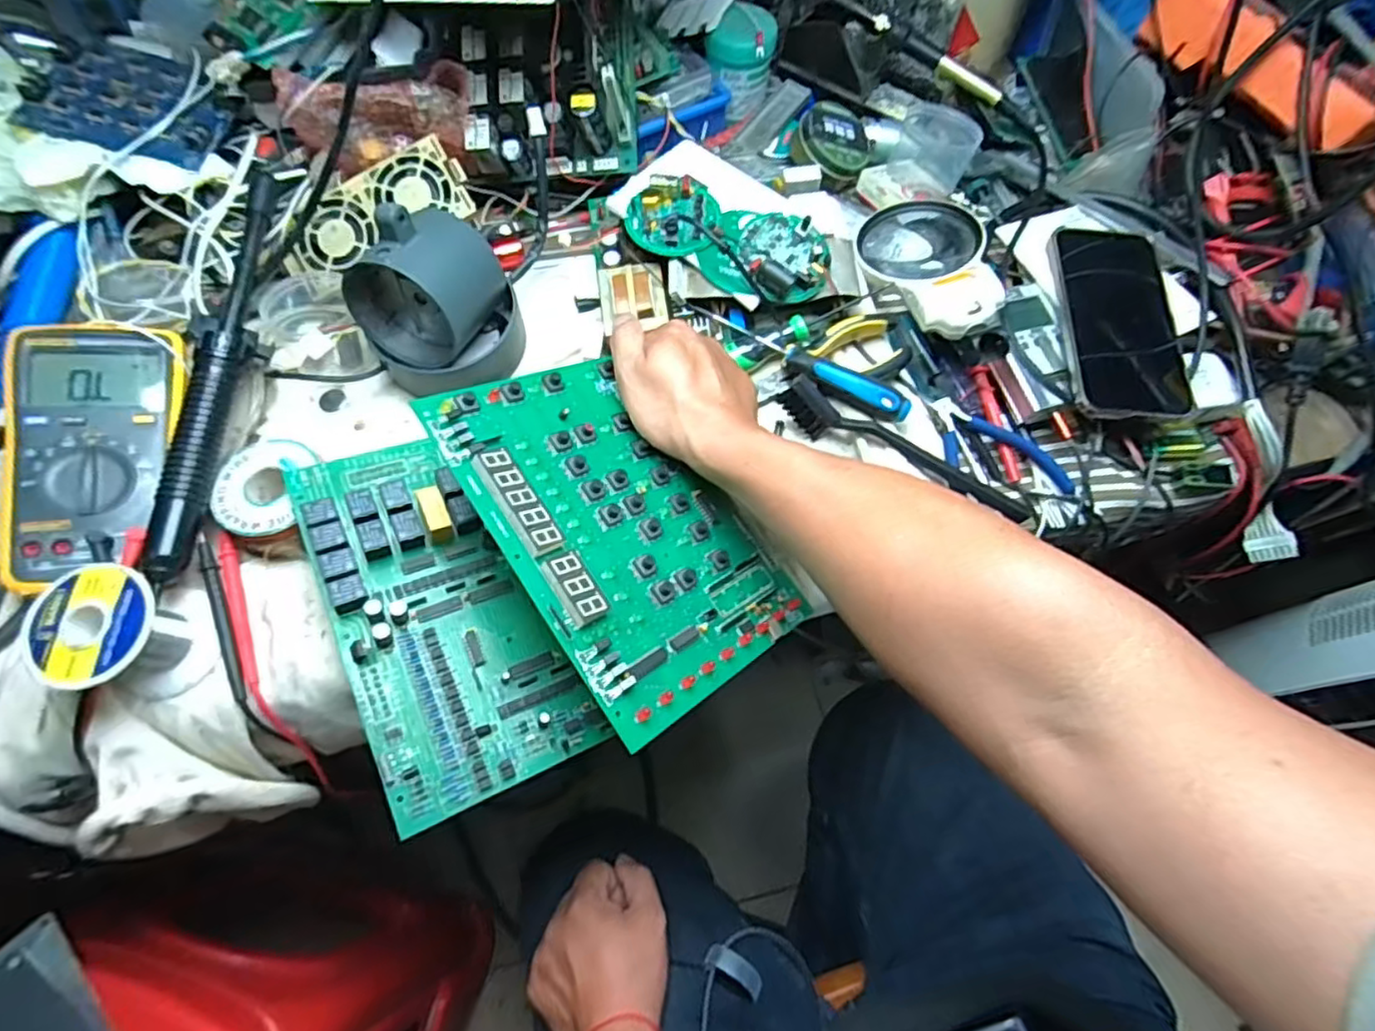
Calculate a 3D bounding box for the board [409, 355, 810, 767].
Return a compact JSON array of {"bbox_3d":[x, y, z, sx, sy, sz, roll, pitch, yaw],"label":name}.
[{"bbox_3d":[-0.033,0.002,0.384,0.150,0.009,0.211,-26,78,-40],"label":"board"}]

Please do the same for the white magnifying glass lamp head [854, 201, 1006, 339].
[{"bbox_3d":[0.185,-0.190,0.507,0.091,0.052,0.149,-7,51,-5],"label":"white magnifying glass lamp head"}]

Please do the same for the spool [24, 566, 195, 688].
[{"bbox_3d":[-0.321,0.068,0.375,0.054,0.065,0.062,8,66,1],"label":"spool"}]

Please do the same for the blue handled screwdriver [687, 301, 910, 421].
[{"bbox_3d":[0.079,-0.113,0.466,0.168,0.014,0.019,30,69,10],"label":"blue handled screwdriver"}]

